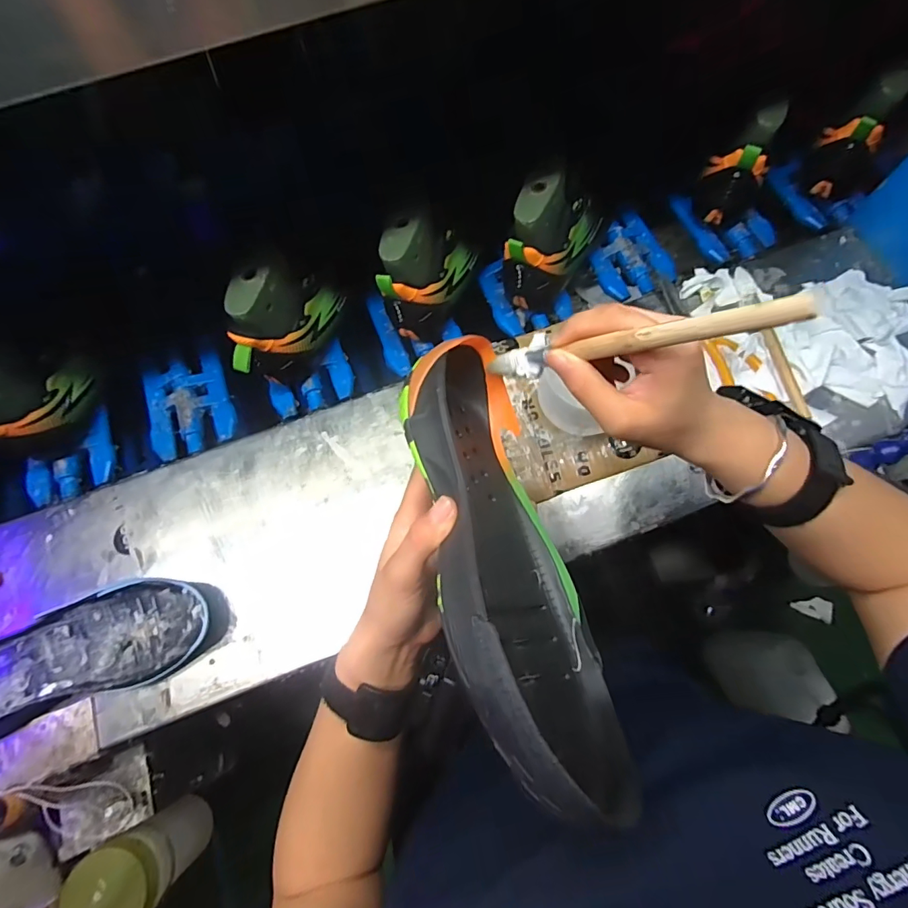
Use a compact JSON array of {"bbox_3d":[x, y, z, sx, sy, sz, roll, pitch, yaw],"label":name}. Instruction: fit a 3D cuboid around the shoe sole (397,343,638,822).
[{"bbox_3d":[0.025,0.044,0.264,0.075,0.083,0.258,-11,54,-2],"label":"shoe sole"}]

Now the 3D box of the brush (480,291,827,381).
[{"bbox_3d":[0.079,-0.058,0.245,0.014,0.186,0.020,39,71,-28],"label":"brush"}]

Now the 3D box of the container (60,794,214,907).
[{"bbox_3d":[-0.299,0.400,0.462,0.070,0.134,0.072,-37,76,-10],"label":"container"}]

